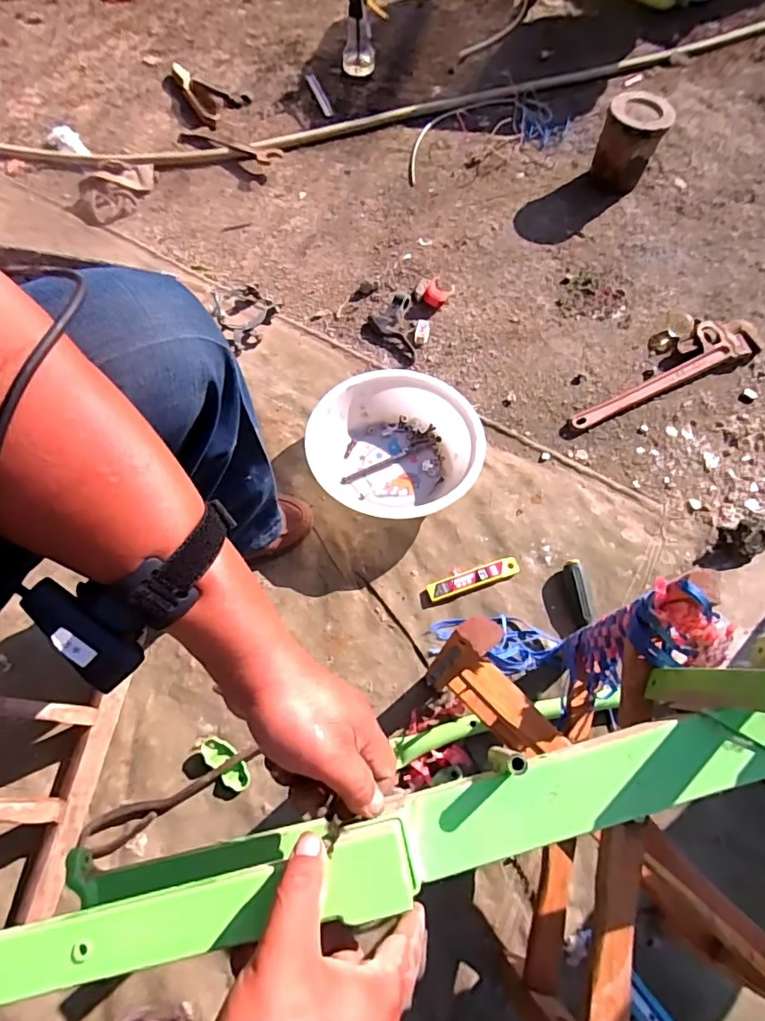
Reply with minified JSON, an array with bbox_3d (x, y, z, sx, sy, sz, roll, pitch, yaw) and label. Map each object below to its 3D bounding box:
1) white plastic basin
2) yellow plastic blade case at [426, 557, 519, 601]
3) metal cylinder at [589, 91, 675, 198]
[{"bbox_3d":[0.021,-0.087,0.778,0.228,0.086,0.244,0,65,0],"label":"white plastic basin"},{"bbox_3d":[0.127,0.097,0.723,0.134,0.010,0.024,-16,67,-8],"label":"yellow plastic blade case"},{"bbox_3d":[0.480,-0.708,1.009,0.114,0.140,0.114,22,67,9],"label":"metal cylinder"}]

